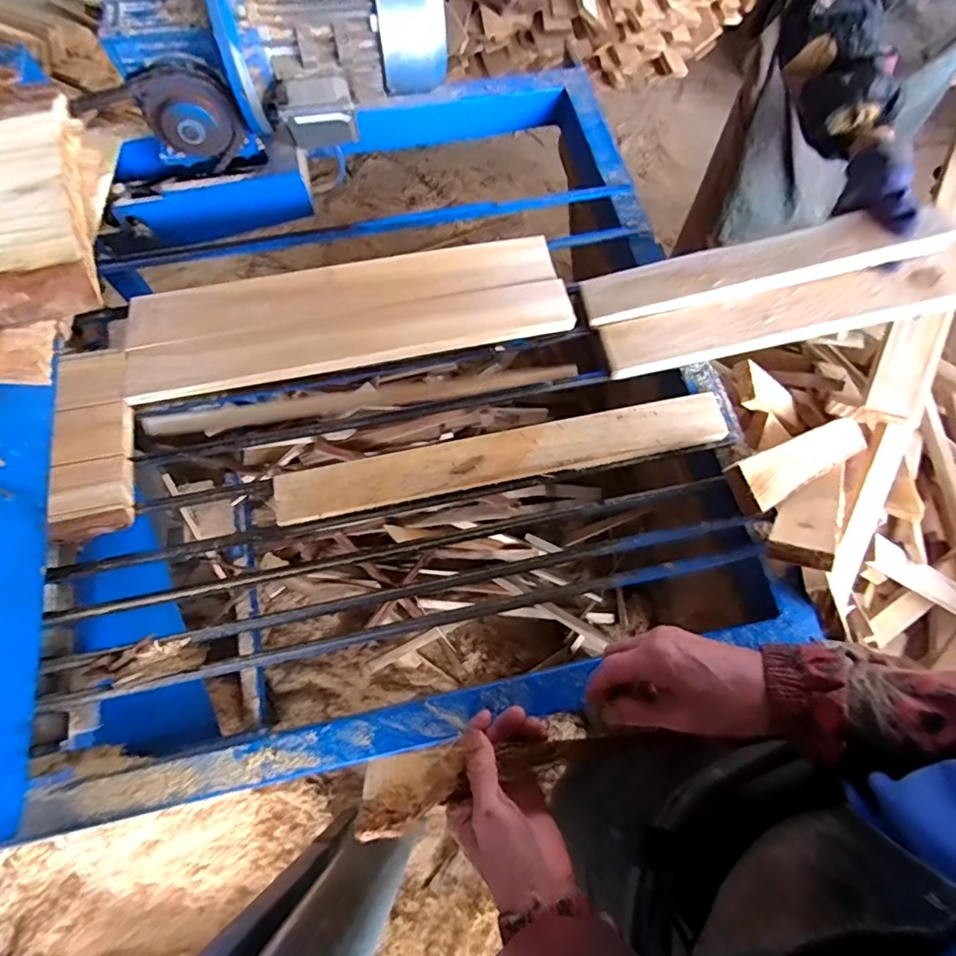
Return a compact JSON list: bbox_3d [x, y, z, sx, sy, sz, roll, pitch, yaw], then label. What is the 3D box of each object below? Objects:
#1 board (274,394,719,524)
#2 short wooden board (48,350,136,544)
[{"bbox_3d":[0.029,-0.024,0.565,0.477,0.014,0.057,-11,71,-4],"label":"board"},{"bbox_3d":[-0.402,-0.039,0.559,0.067,0.029,0.202,0,69,-31],"label":"short wooden board"}]

